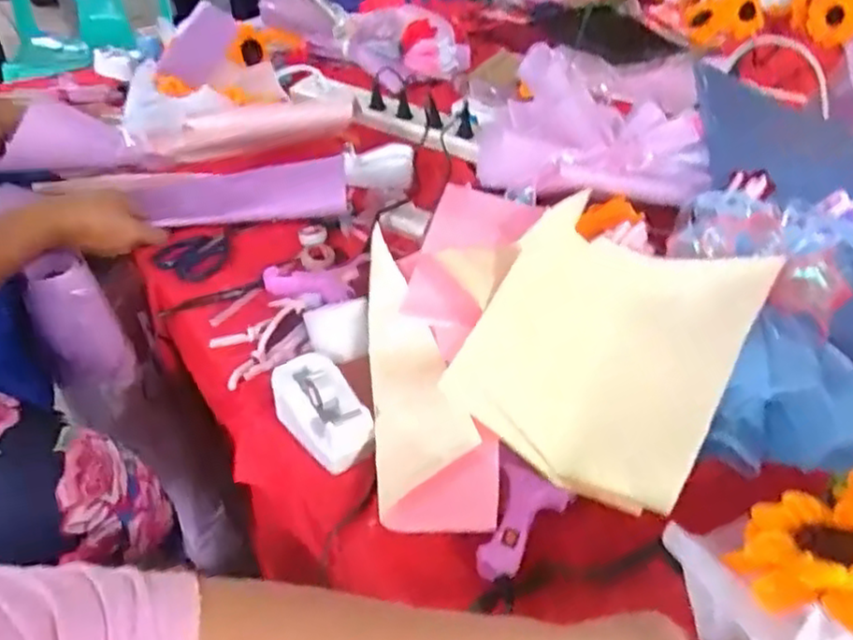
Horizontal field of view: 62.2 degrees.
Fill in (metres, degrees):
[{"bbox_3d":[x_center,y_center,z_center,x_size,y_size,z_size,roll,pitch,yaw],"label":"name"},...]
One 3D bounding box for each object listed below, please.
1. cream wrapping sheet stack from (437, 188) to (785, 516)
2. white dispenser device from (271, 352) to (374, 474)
[{"bbox_3d":[0.151,0.014,0.601,0.207,0.070,0.278,20,42,25],"label":"cream wrapping sheet stack"},{"bbox_3d":[-0.090,0.072,0.586,0.060,0.035,0.105,-22,42,-24],"label":"white dispenser device"}]

